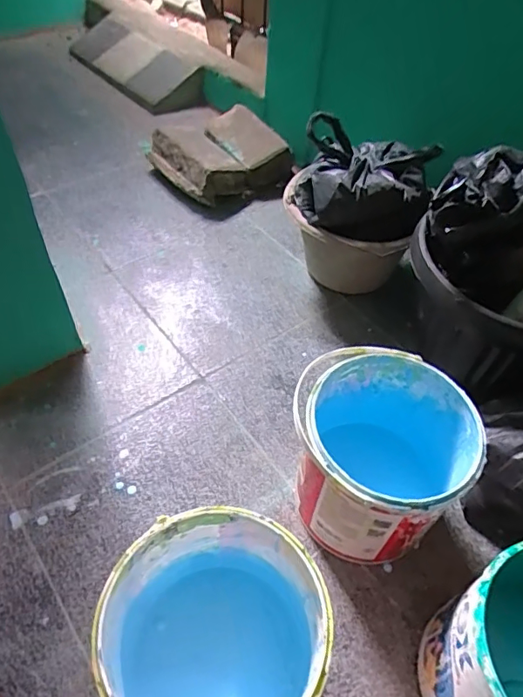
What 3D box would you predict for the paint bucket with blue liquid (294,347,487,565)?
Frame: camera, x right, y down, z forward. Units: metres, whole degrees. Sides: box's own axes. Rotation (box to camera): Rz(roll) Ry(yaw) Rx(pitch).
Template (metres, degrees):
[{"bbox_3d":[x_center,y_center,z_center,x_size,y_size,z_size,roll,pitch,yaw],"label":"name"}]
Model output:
[{"bbox_3d":[0.135,0.129,0.584,0.177,0.180,0.178,1,50,-1],"label":"paint bucket with blue liquid"}]

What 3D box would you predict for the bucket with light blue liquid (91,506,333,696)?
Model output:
[{"bbox_3d":[-0.039,0.271,0.462,0.181,0.184,0.179,1,50,-1],"label":"bucket with light blue liquid"}]

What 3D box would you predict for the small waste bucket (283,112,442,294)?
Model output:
[{"bbox_3d":[0.156,-0.228,0.857,0.201,0.247,0.208,1,50,-1],"label":"small waste bucket"}]

